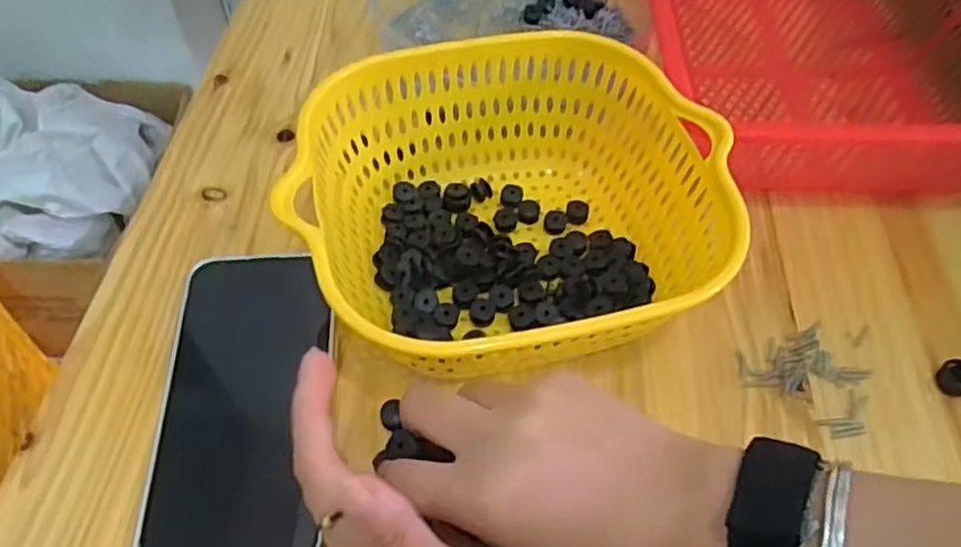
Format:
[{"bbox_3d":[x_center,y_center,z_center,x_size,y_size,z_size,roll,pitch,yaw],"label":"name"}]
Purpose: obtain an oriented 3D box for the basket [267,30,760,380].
[{"bbox_3d":[0.014,-0.032,0.370,0.199,0.080,0.180,-8,53,-7],"label":"basket"}]

